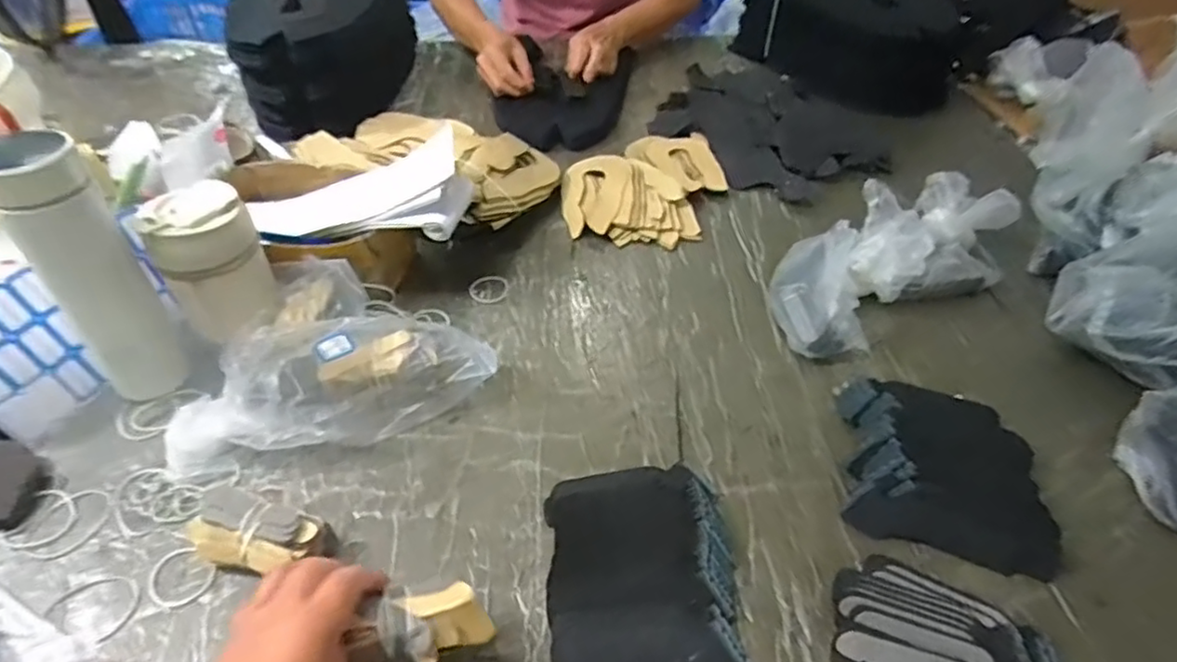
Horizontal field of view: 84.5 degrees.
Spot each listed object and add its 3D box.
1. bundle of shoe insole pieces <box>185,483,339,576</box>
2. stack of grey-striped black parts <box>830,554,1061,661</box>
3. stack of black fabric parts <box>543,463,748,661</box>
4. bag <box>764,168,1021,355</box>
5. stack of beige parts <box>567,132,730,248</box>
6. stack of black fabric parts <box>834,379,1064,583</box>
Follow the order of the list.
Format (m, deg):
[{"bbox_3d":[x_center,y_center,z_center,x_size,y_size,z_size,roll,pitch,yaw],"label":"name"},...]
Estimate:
[{"bbox_3d":[-0.237,0.147,0.470,0.100,0.041,0.057,14,46,13],"label":"bundle of shoe insole pieces"},{"bbox_3d":[0.234,0.203,0.425,0.135,0.016,0.091,23,48,20],"label":"stack of grey-striped black parts"},{"bbox_3d":[0.036,0.189,0.436,0.127,0.034,0.203,1,45,-1],"label":"stack of black fabric parts"},{"bbox_3d":[0.308,-0.079,0.677,0.293,0.084,0.141,-21,49,-21],"label":"bag"},{"bbox_3d":[0.071,-0.184,0.820,0.201,0.032,0.212,-3,45,-4],"label":"stack of beige parts"},{"bbox_3d":[0.286,0.102,0.520,0.146,0.023,0.157,10,45,9],"label":"stack of black fabric parts"}]

